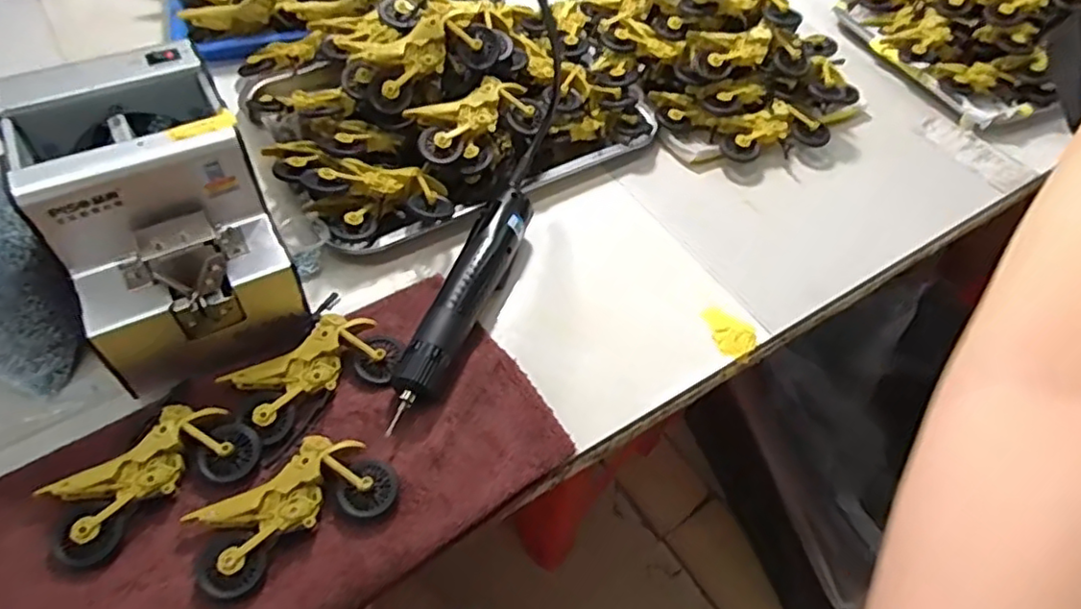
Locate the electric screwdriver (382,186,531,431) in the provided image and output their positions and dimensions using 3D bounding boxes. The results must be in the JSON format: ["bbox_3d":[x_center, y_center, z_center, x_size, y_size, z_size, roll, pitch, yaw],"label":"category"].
[{"bbox_3d":[-0.057,-0.006,0.489,0.036,0.034,0.217,19,54,8],"label":"electric screwdriver"}]

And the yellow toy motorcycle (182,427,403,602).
[{"bbox_3d":[-0.151,0.123,0.395,0.116,0.019,0.060,-27,60,-23],"label":"yellow toy motorcycle"}]

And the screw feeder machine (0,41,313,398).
[{"bbox_3d":[-0.257,-0.063,0.439,0.126,0.125,0.173,-23,59,-21],"label":"screw feeder machine"}]

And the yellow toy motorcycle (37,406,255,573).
[{"bbox_3d":[-0.240,0.105,0.397,0.114,0.021,0.058,-33,63,-26],"label":"yellow toy motorcycle"}]

